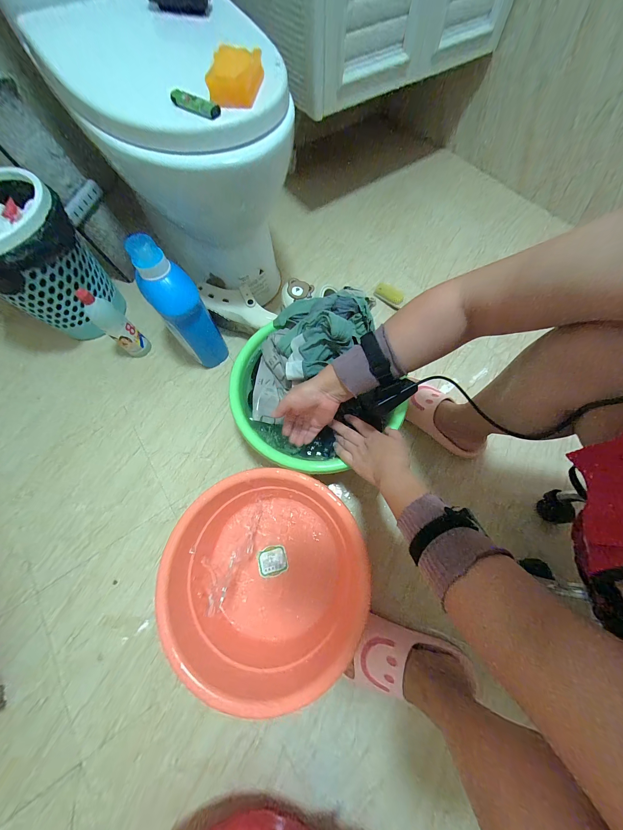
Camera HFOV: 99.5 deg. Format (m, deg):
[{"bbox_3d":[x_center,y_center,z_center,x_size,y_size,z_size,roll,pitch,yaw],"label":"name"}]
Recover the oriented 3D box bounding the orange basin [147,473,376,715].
[{"bbox_3d":[-0.089,0.280,0.497,0.320,0.125,0.330,0,69,1],"label":"orange basin"}]

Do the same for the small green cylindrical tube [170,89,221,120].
[{"bbox_3d":[-0.167,-0.440,0.371,0.086,0.014,0.017,31,73,12],"label":"small green cylindrical tube"}]

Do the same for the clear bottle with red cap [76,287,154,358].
[{"bbox_3d":[-0.477,-0.216,0.652,0.052,0.192,0.063,39,75,14],"label":"clear bottle with red cap"}]

